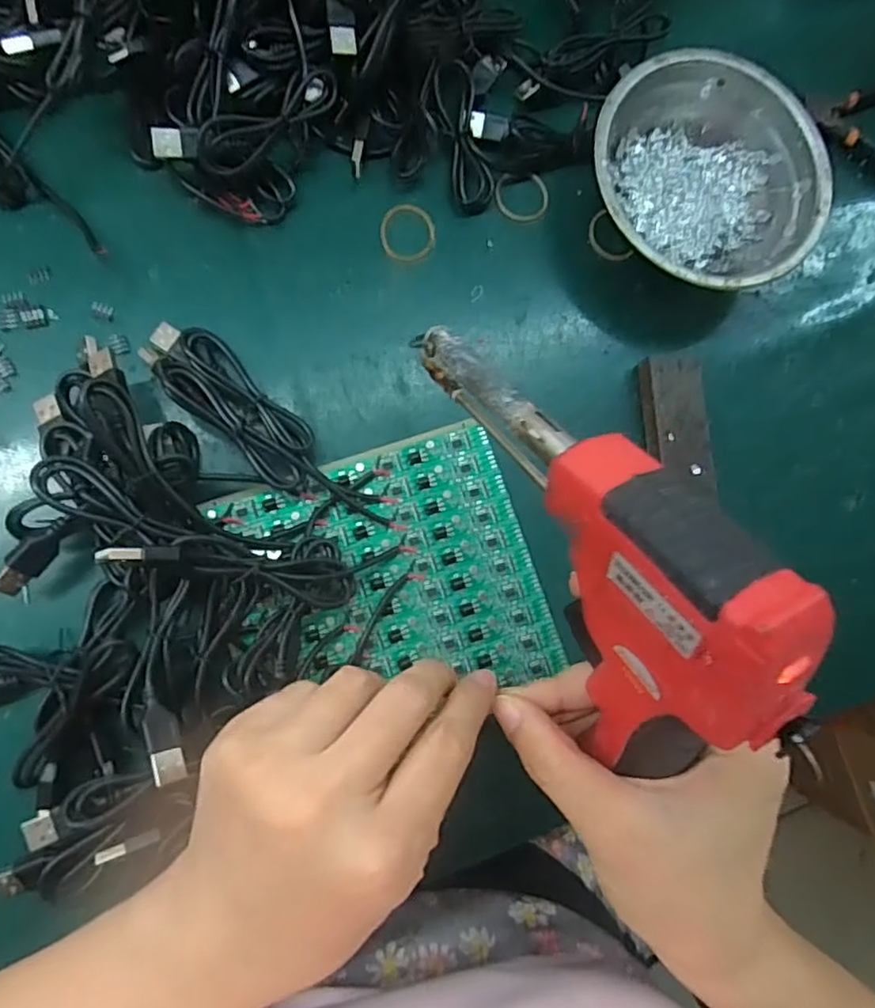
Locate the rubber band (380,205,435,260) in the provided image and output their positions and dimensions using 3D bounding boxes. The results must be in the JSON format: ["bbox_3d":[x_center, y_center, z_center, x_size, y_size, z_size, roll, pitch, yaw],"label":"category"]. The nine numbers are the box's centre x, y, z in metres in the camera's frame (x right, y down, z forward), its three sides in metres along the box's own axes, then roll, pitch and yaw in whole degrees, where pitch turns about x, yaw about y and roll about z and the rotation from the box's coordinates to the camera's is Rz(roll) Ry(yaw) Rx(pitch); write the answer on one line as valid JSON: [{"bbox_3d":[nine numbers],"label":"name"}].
[{"bbox_3d":[-0.015,-0.145,0.334,0.029,0.004,0.031,1,85,-9],"label":"rubber band"}]

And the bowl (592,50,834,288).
[{"bbox_3d":[0.141,-0.172,0.340,0.122,0.042,0.124,1,85,-9],"label":"bowl"}]

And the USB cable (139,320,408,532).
[{"bbox_3d":[-0.081,-0.034,0.303,0.145,0.022,0.033,42,80,-3],"label":"USB cable"}]

